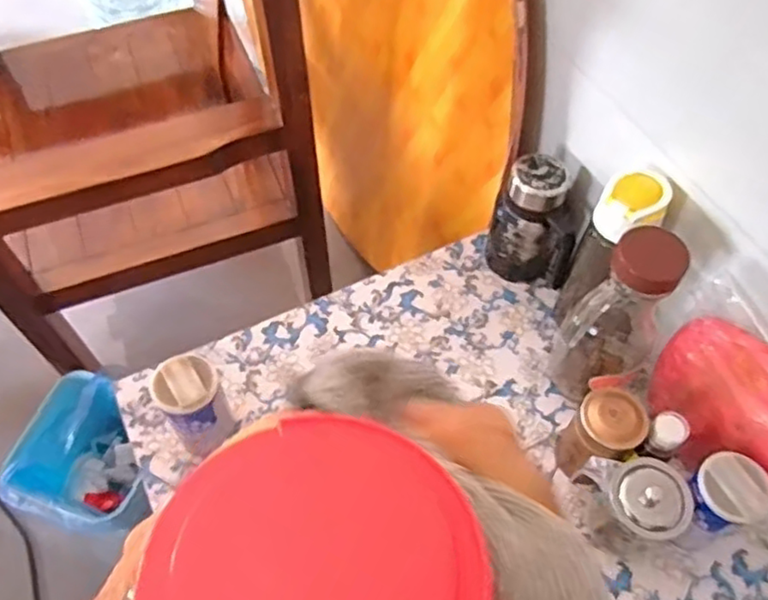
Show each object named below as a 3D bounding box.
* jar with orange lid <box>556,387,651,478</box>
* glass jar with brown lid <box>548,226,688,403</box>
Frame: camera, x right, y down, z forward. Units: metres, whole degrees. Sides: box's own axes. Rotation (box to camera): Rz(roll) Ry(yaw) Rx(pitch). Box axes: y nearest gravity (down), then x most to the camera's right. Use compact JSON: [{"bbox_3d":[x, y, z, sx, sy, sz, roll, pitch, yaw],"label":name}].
[{"bbox_3d":[0.223,0.142,0.693,0.062,0.113,0.062,1,58,-2],"label":"jar with orange lid"},{"bbox_3d":[0.233,0.029,0.689,0.081,0.244,0.091,24,60,12],"label":"glass jar with brown lid"}]

